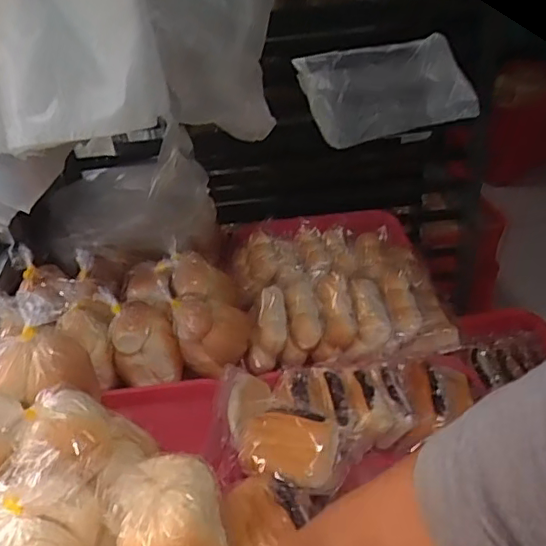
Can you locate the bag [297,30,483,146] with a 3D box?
[{"bbox_3d":[0.181,-0.299,0.938,0.261,0.144,0.048,-9,-2,13],"label":"bag"}]

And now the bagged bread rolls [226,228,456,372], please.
[{"bbox_3d":[0.096,0.021,0.841,0.287,0.051,0.292,-4,37,3],"label":"bagged bread rolls"}]

